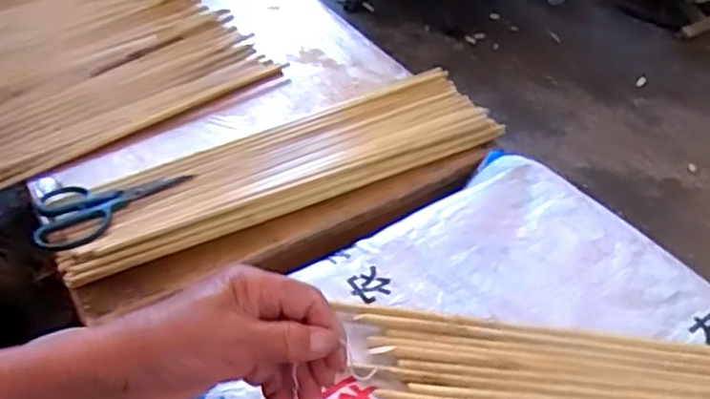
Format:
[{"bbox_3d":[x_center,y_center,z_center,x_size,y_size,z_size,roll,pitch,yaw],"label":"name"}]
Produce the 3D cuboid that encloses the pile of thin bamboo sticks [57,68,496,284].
[{"bbox_3d":[-0.086,-0.053,0.814,0.552,0.017,0.162,-24,45,-20],"label":"pile of thin bamboo sticks"}]

